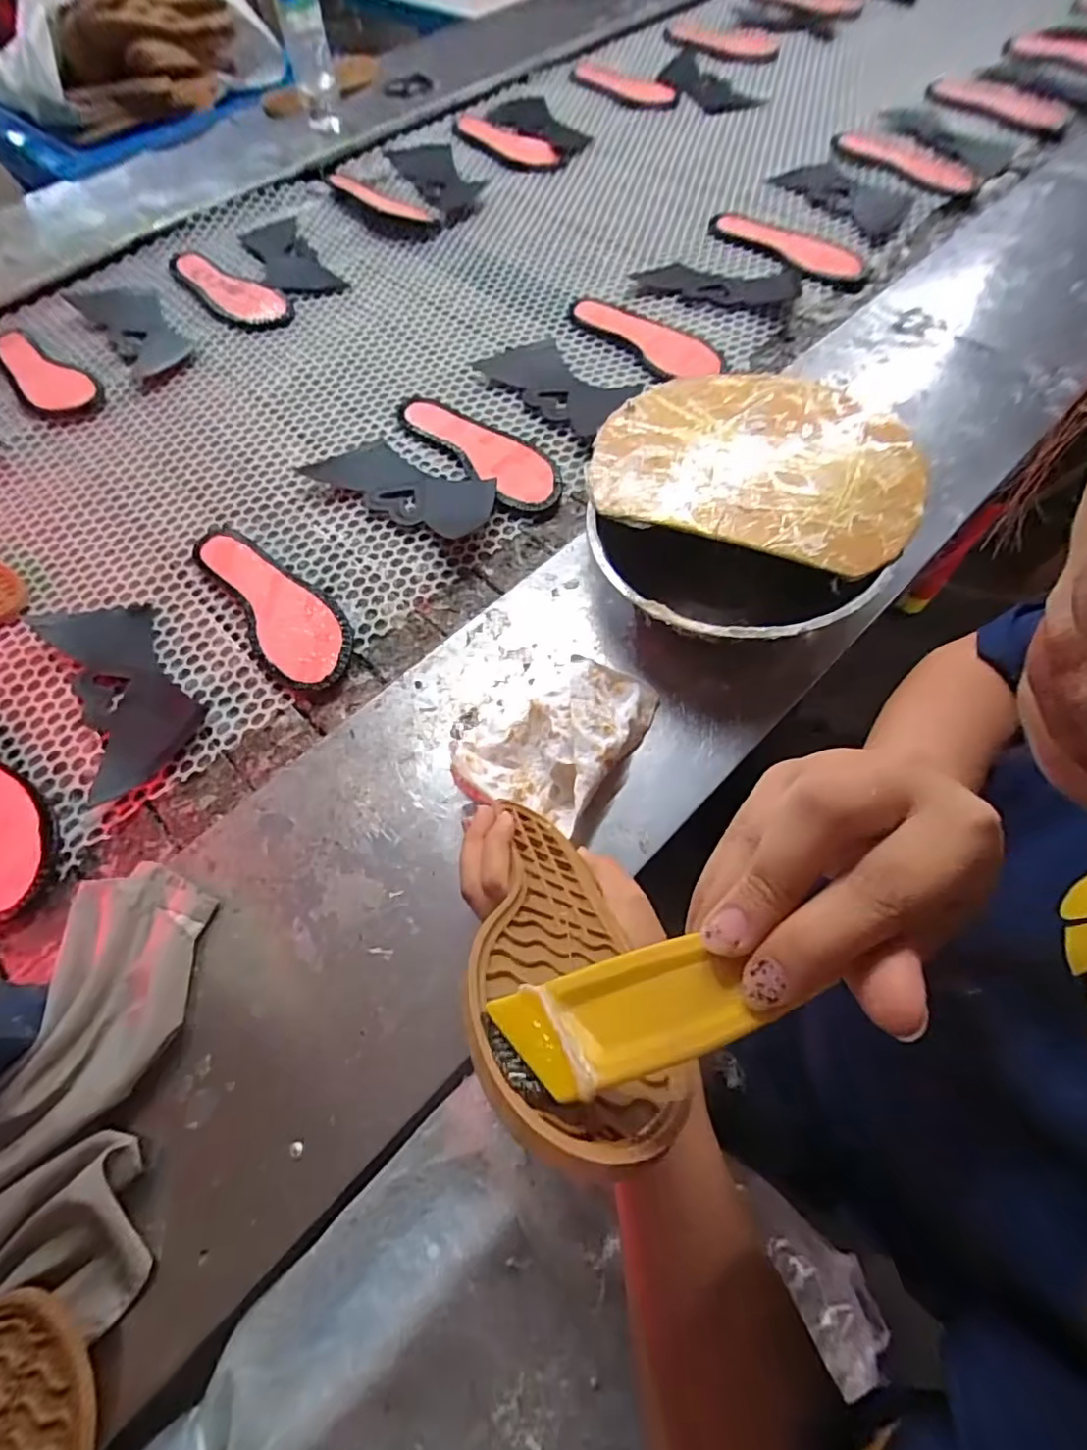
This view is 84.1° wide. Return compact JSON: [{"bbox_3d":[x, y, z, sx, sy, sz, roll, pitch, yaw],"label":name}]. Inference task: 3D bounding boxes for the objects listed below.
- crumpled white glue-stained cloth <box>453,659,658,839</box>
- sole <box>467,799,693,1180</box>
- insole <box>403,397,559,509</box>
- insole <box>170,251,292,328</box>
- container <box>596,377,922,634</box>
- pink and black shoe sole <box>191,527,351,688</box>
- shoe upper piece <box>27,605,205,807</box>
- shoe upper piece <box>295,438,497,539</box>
[{"bbox_3d":[0.007,0.005,0.425,0.101,0.051,0.131,32,69,15],"label":"crumpled white glue-stained cloth"},{"bbox_3d":[0.008,0.091,0.276,0.069,0.239,0.026,0,102,-1],"label":"sole"},{"bbox_3d":[-0.061,-0.290,0.622,0.081,0.018,0.220,-35,63,-18],"label":"insole"},{"bbox_3d":[-0.410,-0.565,0.777,0.203,0.011,0.075,41,72,19],"label":"insole"},{"bbox_3d":[0.152,-0.166,0.469,0.228,0.081,0.252,-2,64,1],"label":"container"},{"bbox_3d":[-0.244,-0.113,0.544,0.077,0.018,0.221,-38,69,-15],"label":"pink and black shoe sole"},{"bbox_3d":[-0.362,-0.040,0.514,0.095,0.012,0.205,-29,67,-12],"label":"shoe upper piece"},{"bbox_3d":[-0.136,-0.238,0.595,0.193,0.031,0.079,30,68,15],"label":"shoe upper piece"}]

